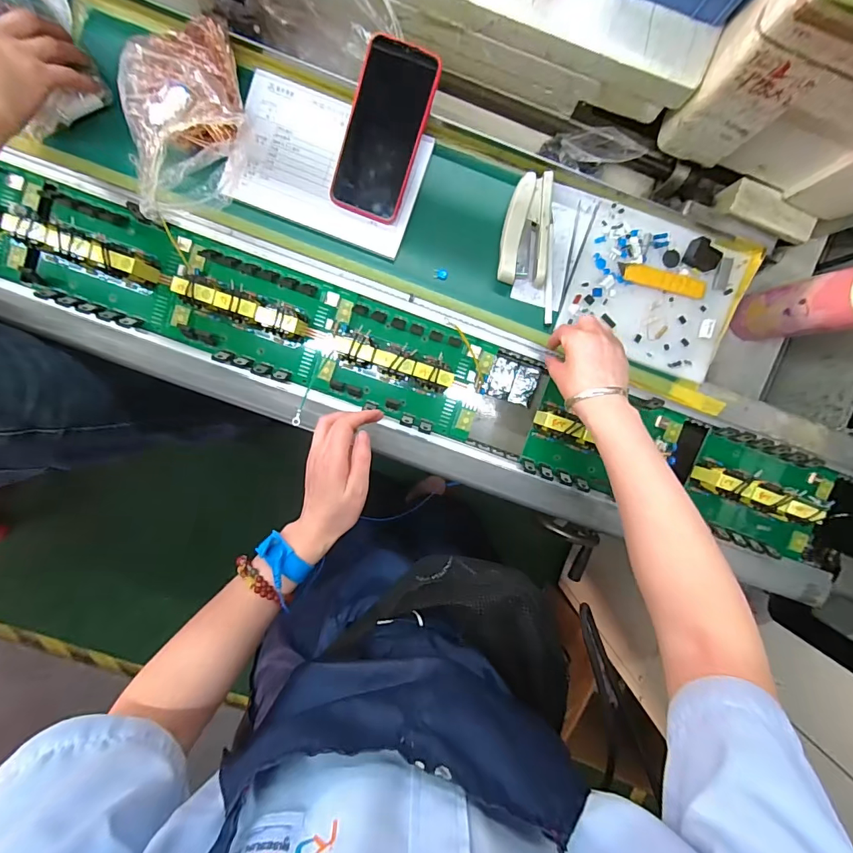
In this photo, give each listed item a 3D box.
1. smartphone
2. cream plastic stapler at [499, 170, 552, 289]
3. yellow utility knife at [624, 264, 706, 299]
[{"bbox_3d":[-0.046,-0.310,0.458,0.079,0.010,0.163,21,107,0],"label":"smartphone"},{"bbox_3d":[0.113,-0.217,0.479,0.052,0.022,0.114,11,100,1],"label":"cream plastic stapler"},{"bbox_3d":[0.273,-0.166,0.492,0.095,0.004,0.020,14,100,0],"label":"yellow utility knife"}]

